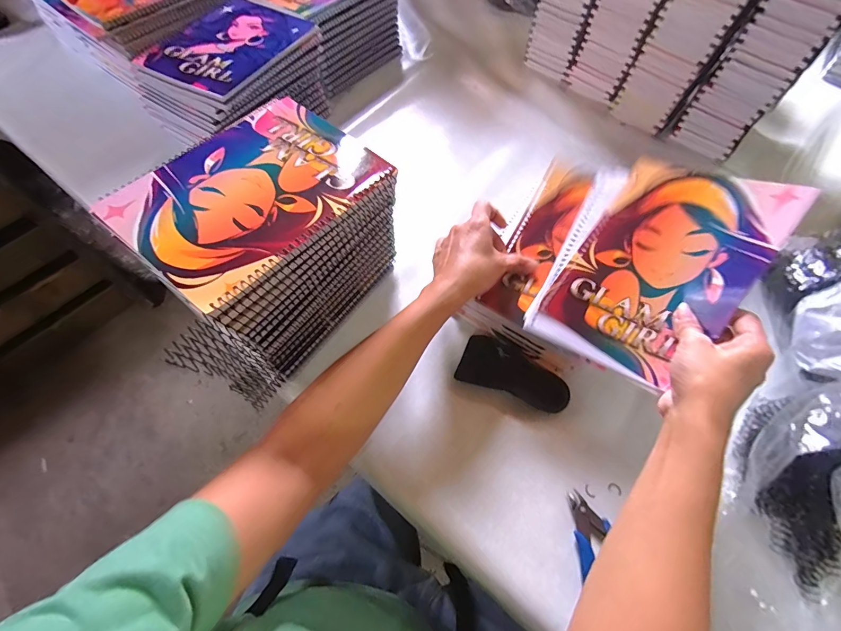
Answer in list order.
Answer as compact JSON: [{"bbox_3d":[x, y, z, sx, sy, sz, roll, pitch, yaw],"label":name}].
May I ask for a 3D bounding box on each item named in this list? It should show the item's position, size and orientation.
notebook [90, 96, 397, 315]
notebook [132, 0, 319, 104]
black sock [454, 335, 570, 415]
[{"bbox_3d":[-0.139,-0.108,0.310,0.142,0.011,0.194,37,68,16],"label":"notebook"},{"bbox_3d":[-0.256,-0.368,0.499,0.153,0.014,0.202,27,66,12],"label":"notebook"},{"bbox_3d":[0.103,0.066,0.410,0.118,0.013,0.059,25,65,11],"label":"black sock"}]

